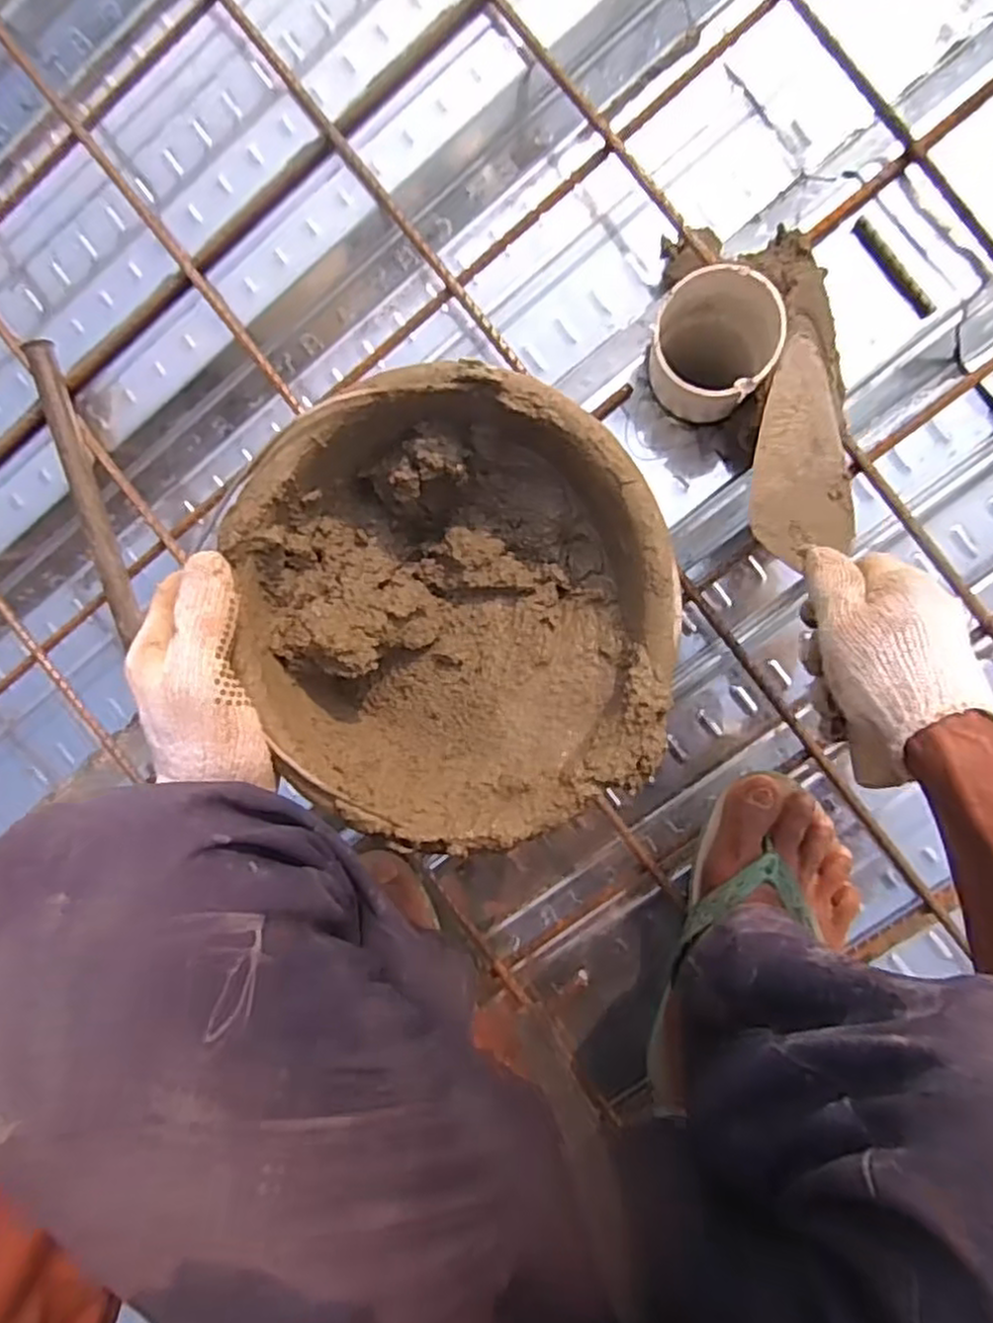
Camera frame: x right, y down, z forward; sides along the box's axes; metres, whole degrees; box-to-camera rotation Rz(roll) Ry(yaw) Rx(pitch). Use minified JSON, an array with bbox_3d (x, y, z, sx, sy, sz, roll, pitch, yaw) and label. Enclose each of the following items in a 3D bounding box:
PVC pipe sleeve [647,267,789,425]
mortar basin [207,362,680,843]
[{"bbox_3d":[0.144,-0.216,0.497,0.082,0.082,0.078,1,96,6],"label":"PVC pipe sleeve"},{"bbox_3d":[-0.018,-0.032,0.418,0.226,0.097,0.247,1,96,6],"label":"mortar basin"}]

